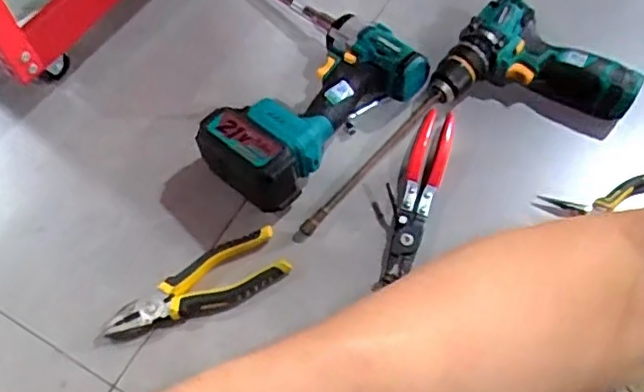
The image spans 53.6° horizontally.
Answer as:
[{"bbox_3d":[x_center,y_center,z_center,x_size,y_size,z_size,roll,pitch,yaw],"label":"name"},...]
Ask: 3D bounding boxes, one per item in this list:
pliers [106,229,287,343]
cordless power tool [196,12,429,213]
[{"bbox_3d":[-0.126,0.088,0.634,0.181,0.029,0.063,-17,65,-8],"label":"pliers"},{"bbox_3d":[-0.014,-0.085,0.653,0.123,0.079,0.212,41,71,18],"label":"cordless power tool"}]

